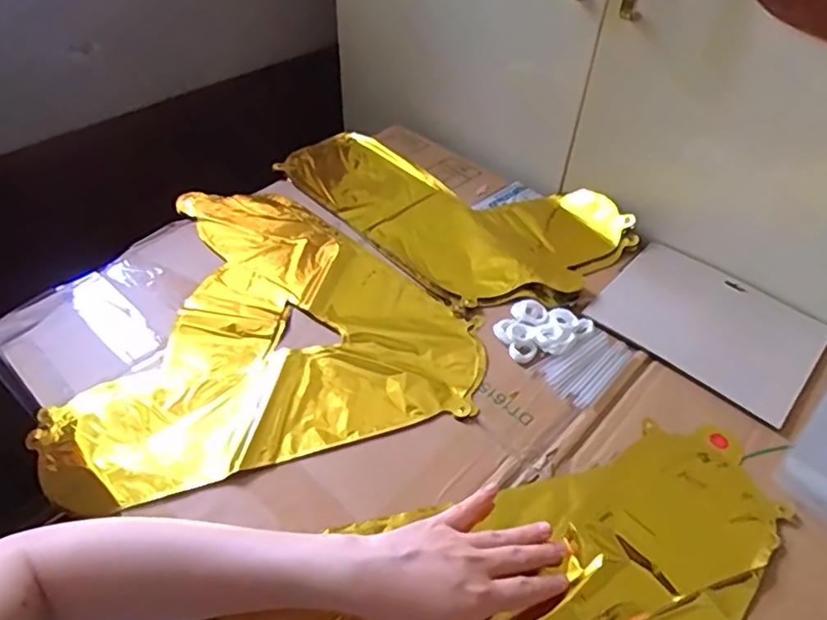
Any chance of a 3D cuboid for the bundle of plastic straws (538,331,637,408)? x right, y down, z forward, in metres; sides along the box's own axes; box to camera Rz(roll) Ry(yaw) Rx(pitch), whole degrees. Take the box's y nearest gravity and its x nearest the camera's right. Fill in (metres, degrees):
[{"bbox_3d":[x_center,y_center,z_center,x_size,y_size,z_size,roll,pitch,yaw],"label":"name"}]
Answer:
[{"bbox_3d":[0.162,0.050,0.544,0.087,0.010,0.050,-32,56,-29],"label":"bundle of plastic straws"}]

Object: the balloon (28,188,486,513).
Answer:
[{"bbox_3d":[-0.114,0.016,0.579,0.353,0.032,0.375,7,47,5],"label":"balloon"}]

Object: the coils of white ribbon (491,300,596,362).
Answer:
[{"bbox_3d":[0.121,0.016,0.570,0.083,0.012,0.069,-28,54,-27],"label":"coils of white ribbon"}]

